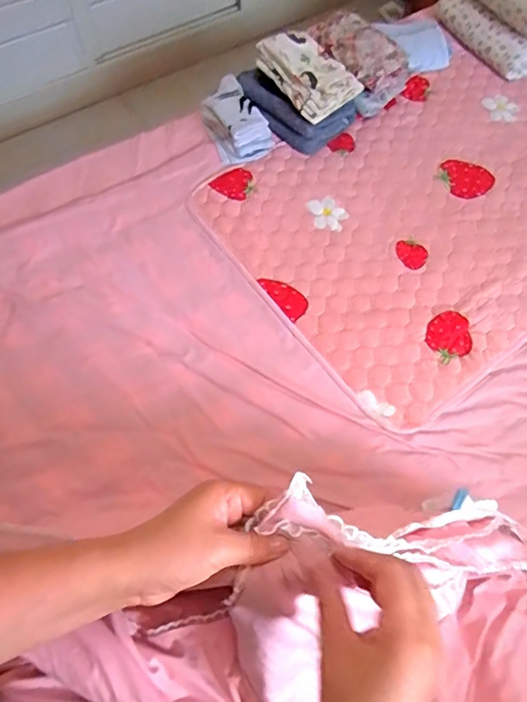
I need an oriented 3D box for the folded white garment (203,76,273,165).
[{"bbox_3d":[-0.065,-0.512,1.130,0.120,0.078,0.183,-21,66,-12],"label":"folded white garment"}]

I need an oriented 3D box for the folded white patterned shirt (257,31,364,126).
[{"bbox_3d":[0.101,-0.612,1.110,0.159,0.079,0.198,-34,70,-17],"label":"folded white patterned shirt"}]

